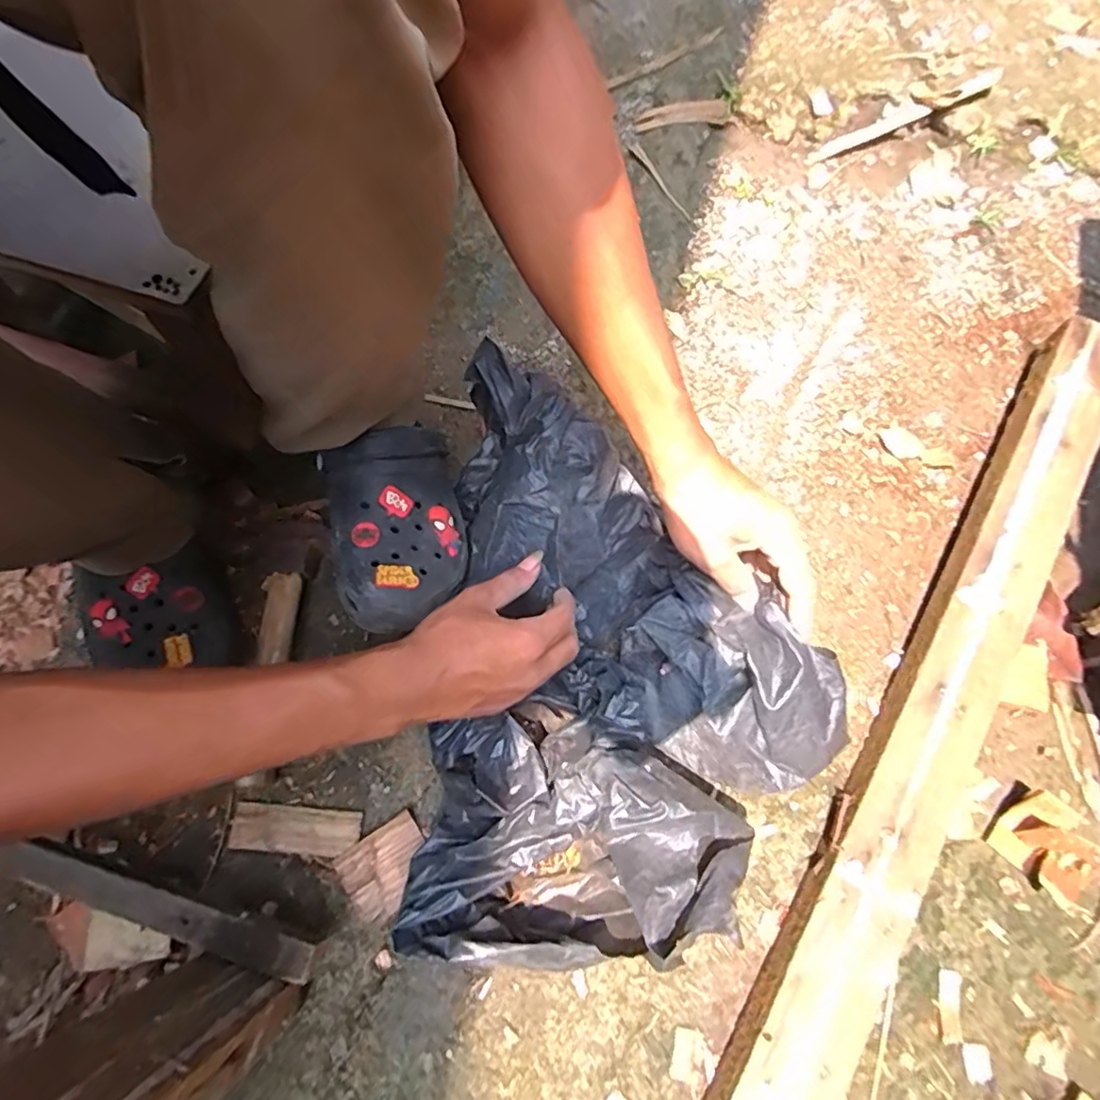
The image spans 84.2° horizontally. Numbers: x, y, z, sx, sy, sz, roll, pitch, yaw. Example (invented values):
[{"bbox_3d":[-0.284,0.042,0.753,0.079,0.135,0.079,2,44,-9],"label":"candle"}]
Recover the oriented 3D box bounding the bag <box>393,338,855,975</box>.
[{"bbox_3d":[0.053,0.072,0.461,0.275,0.126,0.411,2,71,0],"label":"bag"}]

